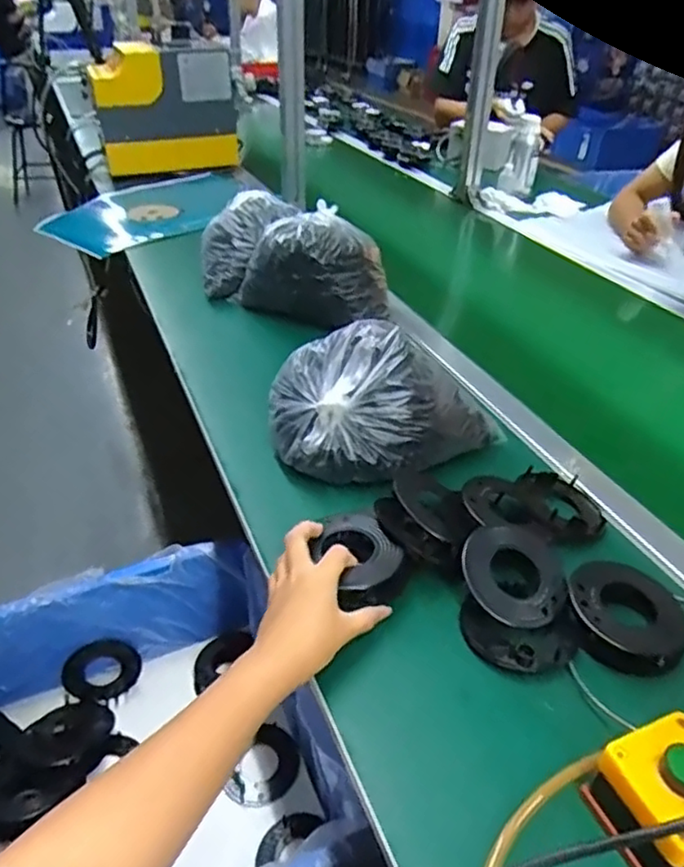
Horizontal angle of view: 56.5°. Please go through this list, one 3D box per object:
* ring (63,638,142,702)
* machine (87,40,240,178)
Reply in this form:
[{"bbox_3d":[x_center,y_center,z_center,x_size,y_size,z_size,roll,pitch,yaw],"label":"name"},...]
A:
[{"bbox_3d":[-0.318,0.314,0.843,0.088,0.094,0.013,-47,28,-13],"label":"ring"},{"bbox_3d":[-0.438,-0.820,1.614,0.324,0.263,0.264,-7,37,-10],"label":"machine"}]

